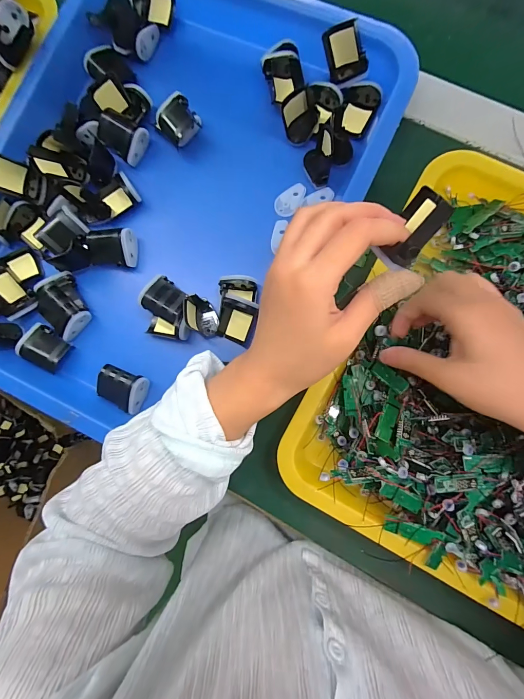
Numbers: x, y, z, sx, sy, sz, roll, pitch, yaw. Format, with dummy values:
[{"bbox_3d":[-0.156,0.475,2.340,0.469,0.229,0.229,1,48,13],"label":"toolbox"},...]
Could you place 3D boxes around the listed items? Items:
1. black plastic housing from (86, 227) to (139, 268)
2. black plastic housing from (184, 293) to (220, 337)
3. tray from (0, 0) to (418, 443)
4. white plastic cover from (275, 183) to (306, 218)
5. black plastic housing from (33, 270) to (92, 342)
[{"bbox_3d":[-0.146,-0.100,0.319,0.045,0.021,0.037,3,86,4],"label":"black plastic housing"},{"bbox_3d":[-0.058,-0.032,0.313,0.026,0.021,0.039,-32,84,1],"label":"black plastic housing"},{"bbox_3d":[-0.091,-0.145,0.329,0.333,0.072,0.445,27,88,6],"label":"tray"},{"bbox_3d":[0.028,-0.145,0.319,0.022,0.004,0.037,38,89,6],"label":"white plastic cover"},{"bbox_3d":[-0.192,-0.042,0.316,0.040,0.023,0.060,-30,84,1],"label":"black plastic housing"}]

